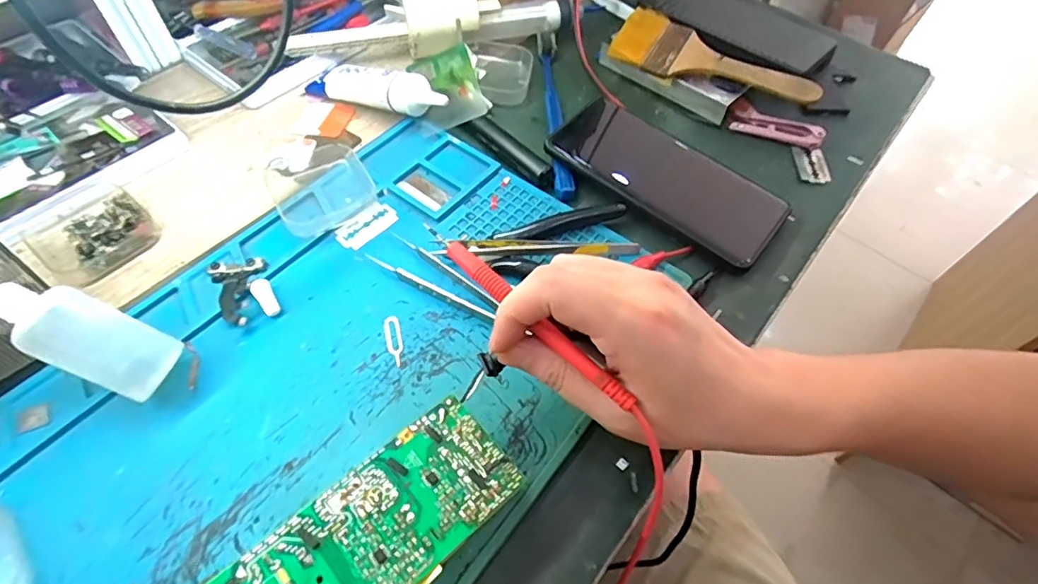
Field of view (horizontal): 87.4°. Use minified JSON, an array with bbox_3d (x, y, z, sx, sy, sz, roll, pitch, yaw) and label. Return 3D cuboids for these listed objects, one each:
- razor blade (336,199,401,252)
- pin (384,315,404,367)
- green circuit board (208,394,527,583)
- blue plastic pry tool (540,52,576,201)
[{"bbox_3d":[-0.100,-0.044,0.362,0.022,0.004,0.043,36,62,19],"label":"razor blade"},{"bbox_3d":[-0.072,0.027,0.314,0.010,0.004,0.034,-11,58,-10],"label":"pin"},{"bbox_3d":[-0.064,0.111,0.244,0.131,0.027,0.056,-37,66,-24],"label":"green circuit board"},{"bbox_3d":[0.029,-0.135,0.421,0.012,0.009,0.167,-1,56,-3],"label":"blue plastic pry tool"}]

